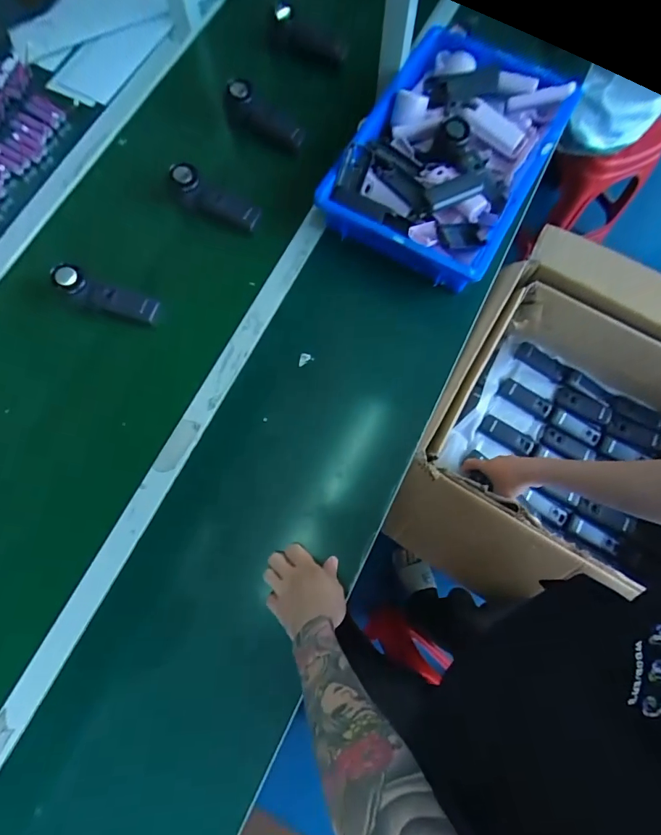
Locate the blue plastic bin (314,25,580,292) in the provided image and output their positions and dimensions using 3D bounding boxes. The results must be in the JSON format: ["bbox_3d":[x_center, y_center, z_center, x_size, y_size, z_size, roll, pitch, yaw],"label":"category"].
[{"bbox_3d":[0.201,-0.449,0.725,0.296,0.093,0.425,28,77,7],"label":"blue plastic bin"}]

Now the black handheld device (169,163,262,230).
[{"bbox_3d":[-0.192,-0.366,0.728,0.161,0.047,0.047,32,77,8],"label":"black handheld device"}]

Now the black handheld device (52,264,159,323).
[{"bbox_3d":[-0.355,-0.195,0.691,0.154,0.033,0.044,20,101,-12],"label":"black handheld device"}]

